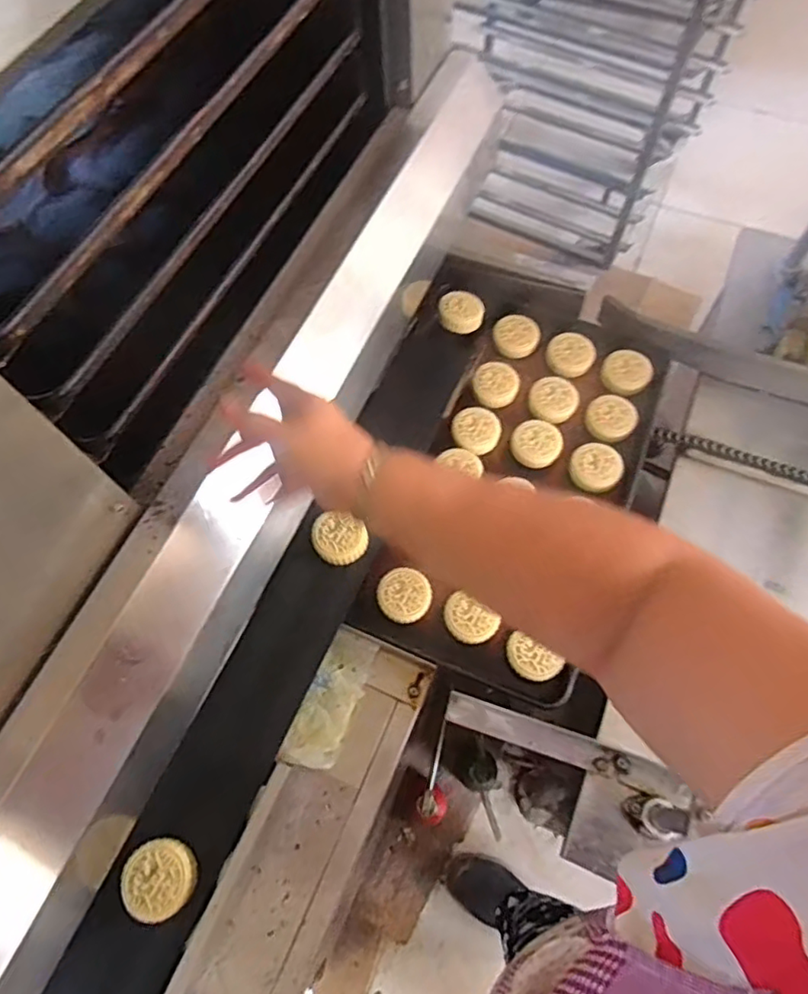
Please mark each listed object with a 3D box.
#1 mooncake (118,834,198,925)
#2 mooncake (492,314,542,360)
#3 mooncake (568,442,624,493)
[{"bbox_3d":[-0.253,0.394,0.618,0.067,0.029,0.070,-13,66,-4],"label":"mooncake"},{"bbox_3d":[0.185,-0.269,0.980,0.071,0.017,0.085,-1,66,2],"label":"mooncake"},{"bbox_3d":[0.281,-0.043,0.874,0.071,0.025,0.083,1,66,2],"label":"mooncake"}]

